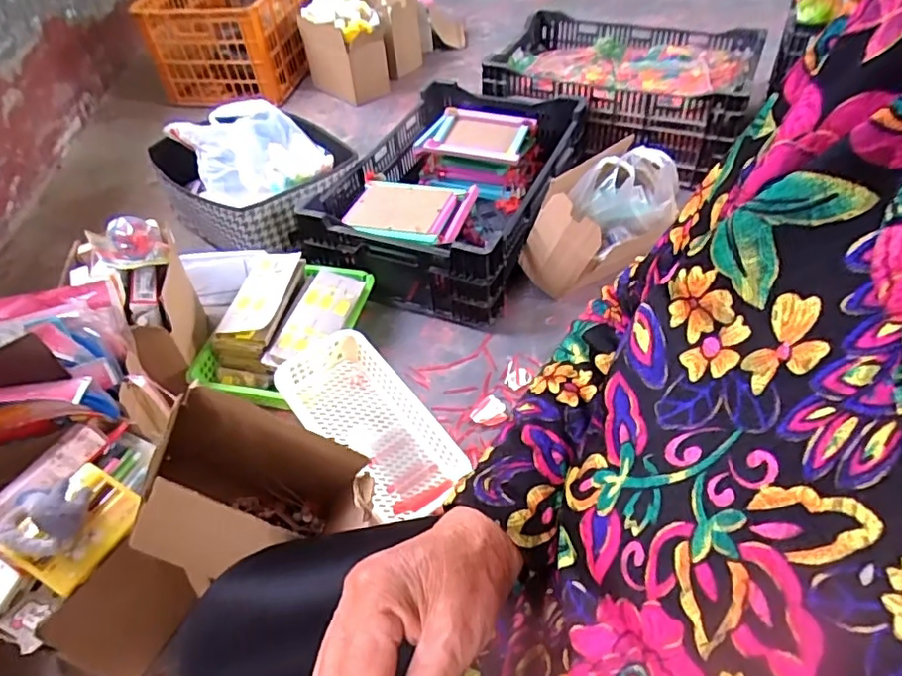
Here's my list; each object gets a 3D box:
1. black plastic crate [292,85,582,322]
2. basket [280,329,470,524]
[{"bbox_3d":[0.002,-0.328,1.269,0.419,0.165,0.598,16,50,18],"label":"black plastic crate"},{"bbox_3d":[-0.110,0.100,0.758,0.134,0.053,0.270,-36,67,-26],"label":"basket"}]

